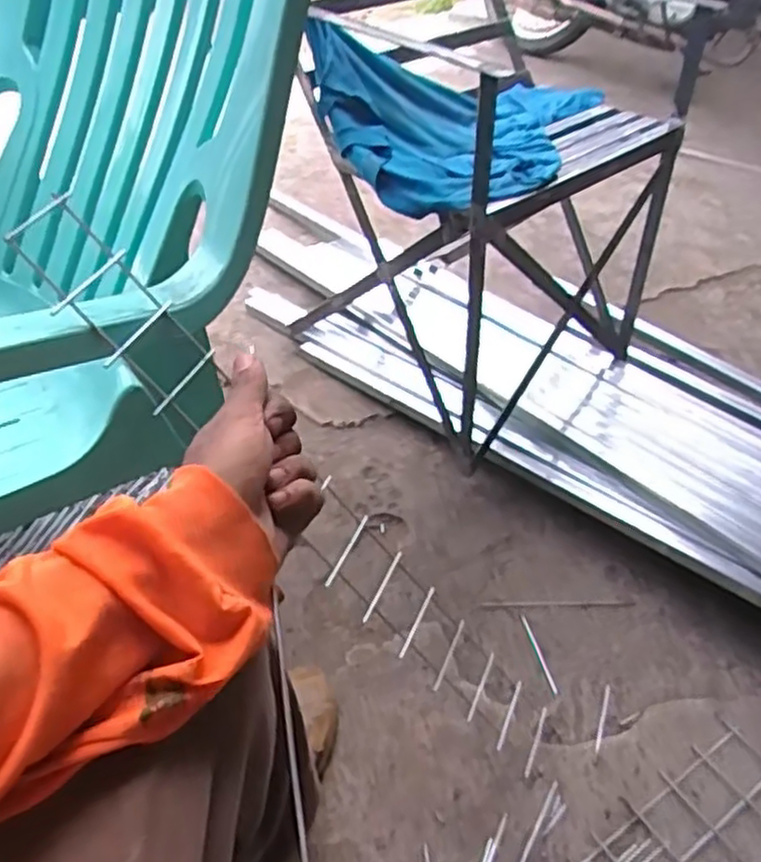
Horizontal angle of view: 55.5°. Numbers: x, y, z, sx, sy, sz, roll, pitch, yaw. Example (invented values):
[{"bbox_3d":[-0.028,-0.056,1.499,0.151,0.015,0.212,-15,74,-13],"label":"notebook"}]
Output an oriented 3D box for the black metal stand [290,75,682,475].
[{"bbox_3d":[0.166,-0.333,1.136,0.477,0.522,0.431,-30,54,-28],"label":"black metal stand"}]

